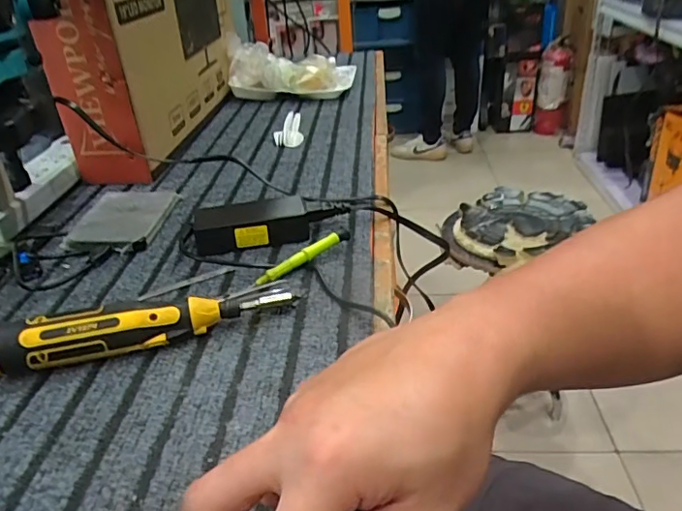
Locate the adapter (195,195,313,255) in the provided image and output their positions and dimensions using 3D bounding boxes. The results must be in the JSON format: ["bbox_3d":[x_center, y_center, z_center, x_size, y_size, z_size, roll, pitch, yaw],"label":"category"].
[{"bbox_3d":[-0.087,-0.030,0.527,0.105,0.032,0.044,-10,31,-7],"label":"adapter"}]

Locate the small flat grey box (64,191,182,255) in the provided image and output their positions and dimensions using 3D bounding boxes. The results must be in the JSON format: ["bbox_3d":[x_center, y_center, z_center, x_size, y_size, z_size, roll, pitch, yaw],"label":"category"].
[{"bbox_3d":[-0.225,-0.037,0.571,0.083,0.018,0.116,-4,31,3],"label":"small flat grey box"}]

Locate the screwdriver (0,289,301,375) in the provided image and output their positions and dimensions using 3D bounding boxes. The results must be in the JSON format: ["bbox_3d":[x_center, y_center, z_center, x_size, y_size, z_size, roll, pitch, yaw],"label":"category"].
[{"bbox_3d":[-0.143,0.049,0.402,0.217,0.039,0.032,-14,32,-14],"label":"screwdriver"}]

